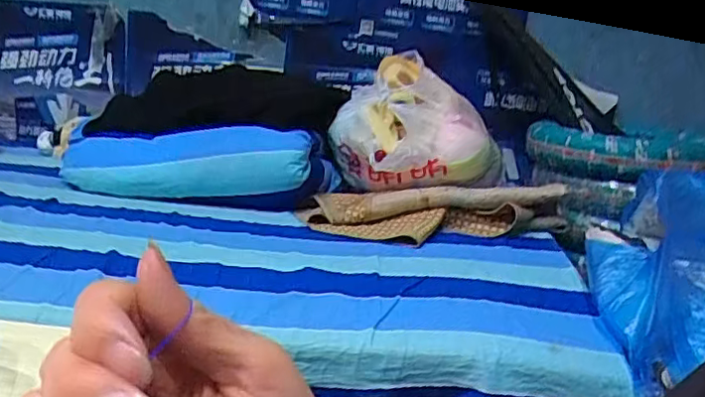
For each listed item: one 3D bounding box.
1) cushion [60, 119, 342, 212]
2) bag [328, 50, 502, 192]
[{"bbox_3d":[-0.329,-0.083,1.260,0.589,0.151,0.182,6,12,2],"label":"cushion"},{"bbox_3d":[0.147,-0.166,1.322,0.352,0.260,0.262,7,12,8],"label":"bag"}]

